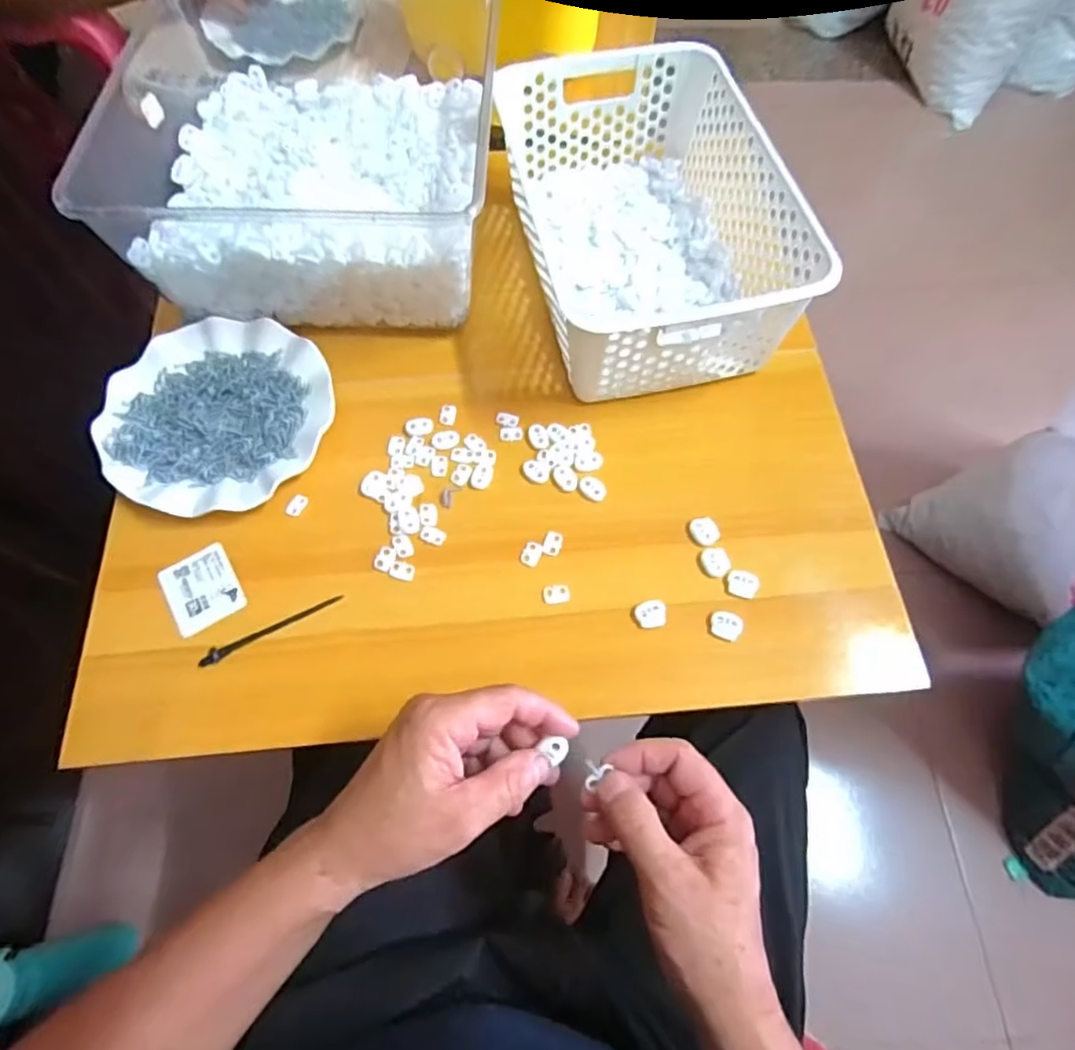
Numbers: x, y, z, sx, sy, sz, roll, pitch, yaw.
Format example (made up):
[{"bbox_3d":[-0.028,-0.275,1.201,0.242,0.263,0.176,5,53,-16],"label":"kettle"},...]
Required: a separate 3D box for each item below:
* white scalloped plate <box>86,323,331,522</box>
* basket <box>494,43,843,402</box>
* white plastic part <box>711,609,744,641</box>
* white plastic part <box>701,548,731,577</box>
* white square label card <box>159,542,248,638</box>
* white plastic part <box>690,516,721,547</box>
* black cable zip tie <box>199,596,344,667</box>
[{"bbox_3d":[-0.262,-0.091,0.514,0.175,0.020,0.176,0,66,0],"label":"white scalloped plate"},{"bbox_3d":[0.093,-0.264,0.547,0.196,0.114,0.307,-13,66,-6],"label":"basket"},{"bbox_3d":[0.137,0.072,0.449,0.022,0.005,0.020,12,66,5],"label":"white plastic part"},{"bbox_3d":[0.135,0.028,0.472,0.020,0.008,0.023,-14,66,-6],"label":"white plastic part"},{"bbox_3d":[-0.253,0.047,0.469,0.049,0.004,0.062,-29,68,-18],"label":"white square label card"},{"bbox_3d":[0.131,0.005,0.482,0.020,0.004,0.023,-22,68,-10],"label":"white plastic part"},{"bbox_3d":[-0.194,0.076,0.453,0.105,0.006,0.010,-27,69,-12],"label":"black cable zip tie"}]

